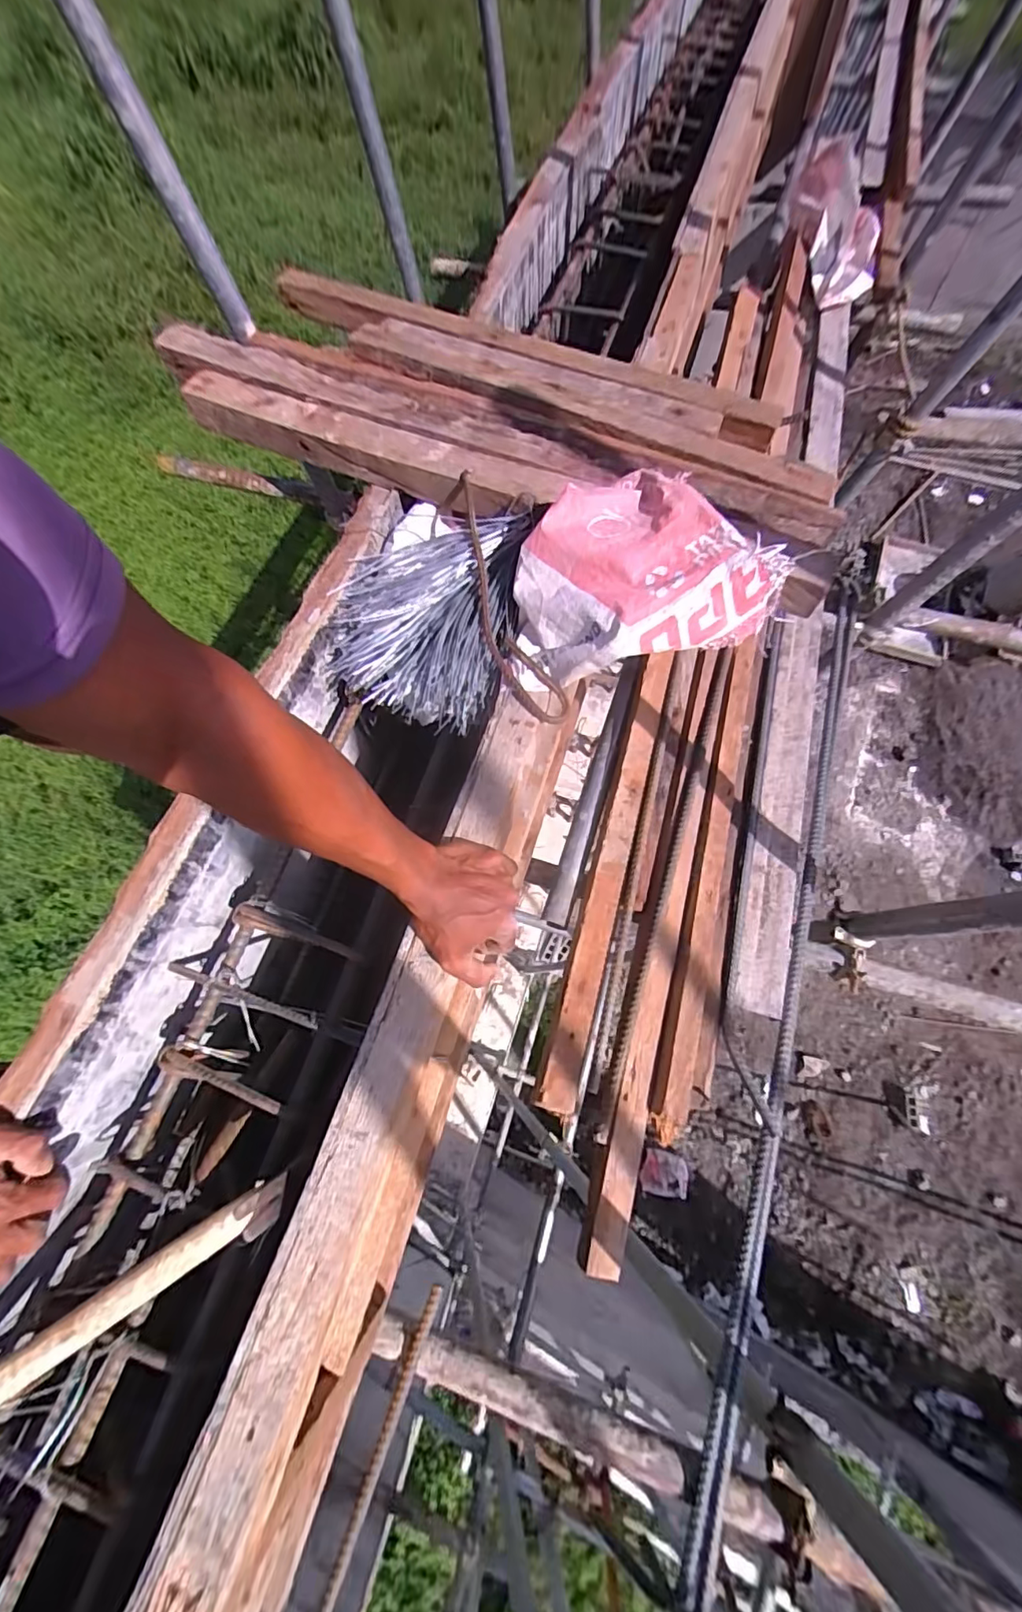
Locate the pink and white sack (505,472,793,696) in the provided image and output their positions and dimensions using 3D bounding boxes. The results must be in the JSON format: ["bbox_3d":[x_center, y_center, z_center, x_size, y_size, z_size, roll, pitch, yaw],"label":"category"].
[{"bbox_3d":[0.125,-0.243,0.567,0.241,0.126,0.201,1,68,2],"label":"pink and white sack"}]

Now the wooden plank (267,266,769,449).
[{"bbox_3d":[-0.008,-0.643,0.765,0.793,0.047,0.063,25,71,11],"label":"wooden plank"}]

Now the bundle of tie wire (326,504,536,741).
[{"bbox_3d":[-0.099,-0.239,0.657,0.230,0.087,0.267,19,70,10],"label":"bundle of tie wire"}]

